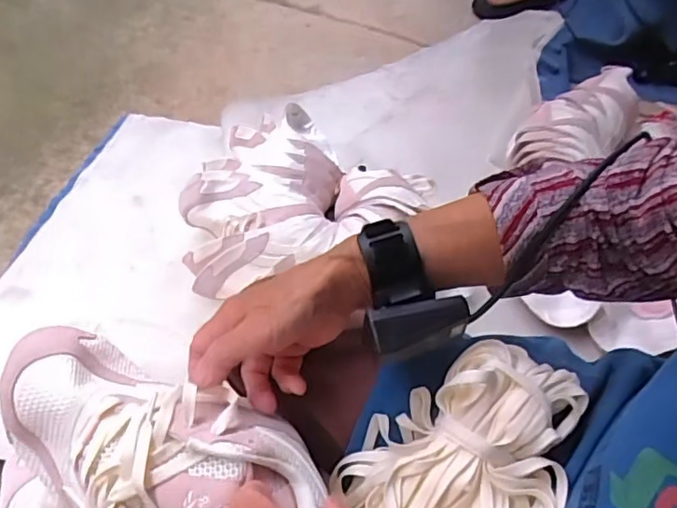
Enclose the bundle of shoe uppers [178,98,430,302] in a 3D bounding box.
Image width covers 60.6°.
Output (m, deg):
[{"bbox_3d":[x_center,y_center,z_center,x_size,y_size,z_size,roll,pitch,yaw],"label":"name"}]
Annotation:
[{"bbox_3d":[-0.098,-0.110,1.006,0.402,0.140,0.366,1,56,-2],"label":"bundle of shoe uppers"}]

